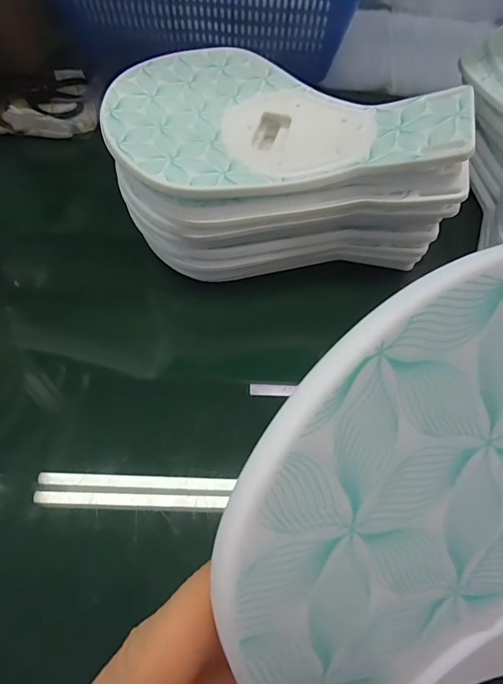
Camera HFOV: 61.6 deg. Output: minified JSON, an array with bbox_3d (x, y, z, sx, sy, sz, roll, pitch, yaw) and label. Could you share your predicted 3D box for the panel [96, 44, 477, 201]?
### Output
[{"bbox_3d":[0.021,-0.164,0.305,0.250,0.043,0.175,12,59,4],"label":"panel"}]

